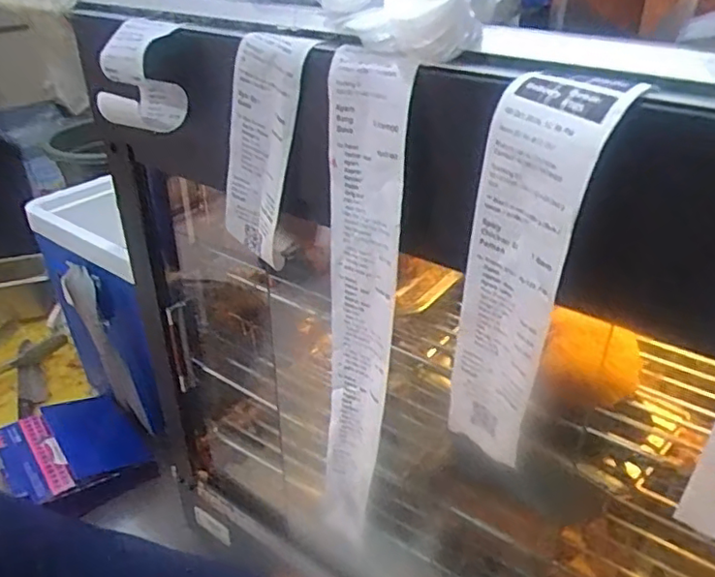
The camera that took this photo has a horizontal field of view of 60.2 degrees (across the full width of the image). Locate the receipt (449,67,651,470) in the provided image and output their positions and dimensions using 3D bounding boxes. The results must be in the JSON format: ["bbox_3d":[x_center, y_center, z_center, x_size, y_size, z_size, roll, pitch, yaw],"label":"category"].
[{"bbox_3d":[0.089,0.002,0.339,0.029,0.226,0.067,-27,40,-35],"label":"receipt"}]

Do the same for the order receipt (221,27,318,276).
[{"bbox_3d":[-0.064,-0.091,0.423,0.055,0.157,0.023,31,43,18],"label":"order receipt"}]

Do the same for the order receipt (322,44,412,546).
[{"bbox_3d":[-0.005,0.028,0.410,0.057,0.346,0.015,24,34,34],"label":"order receipt"}]

